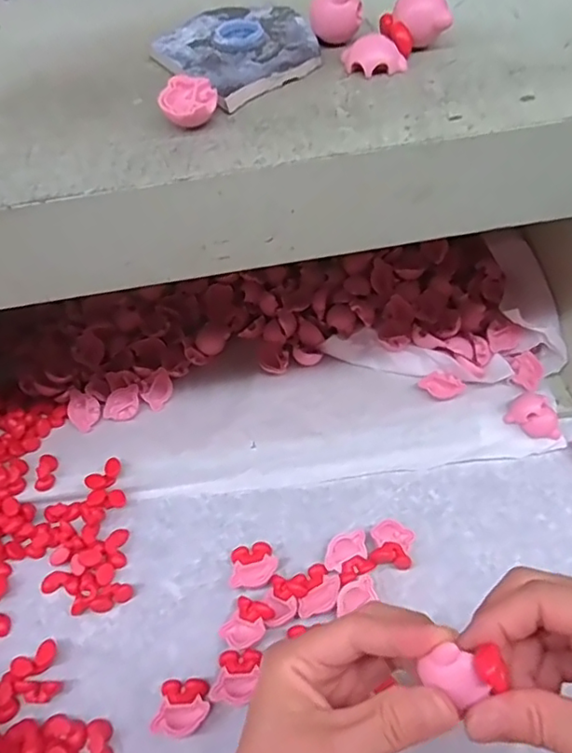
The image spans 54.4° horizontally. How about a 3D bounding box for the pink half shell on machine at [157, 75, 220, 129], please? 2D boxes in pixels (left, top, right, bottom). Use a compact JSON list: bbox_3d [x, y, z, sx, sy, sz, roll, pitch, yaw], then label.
[{"bbox_3d":[-0.048,-0.137,0.279,0.028,0.013,0.033,-13,53,-5],"label":"pink half shell on machine"}]

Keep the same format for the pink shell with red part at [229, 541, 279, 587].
[{"bbox_3d":[-0.025,0.146,0.428,0.038,0.013,0.031,-19,54,-10],"label":"pink shell with red part"}]

